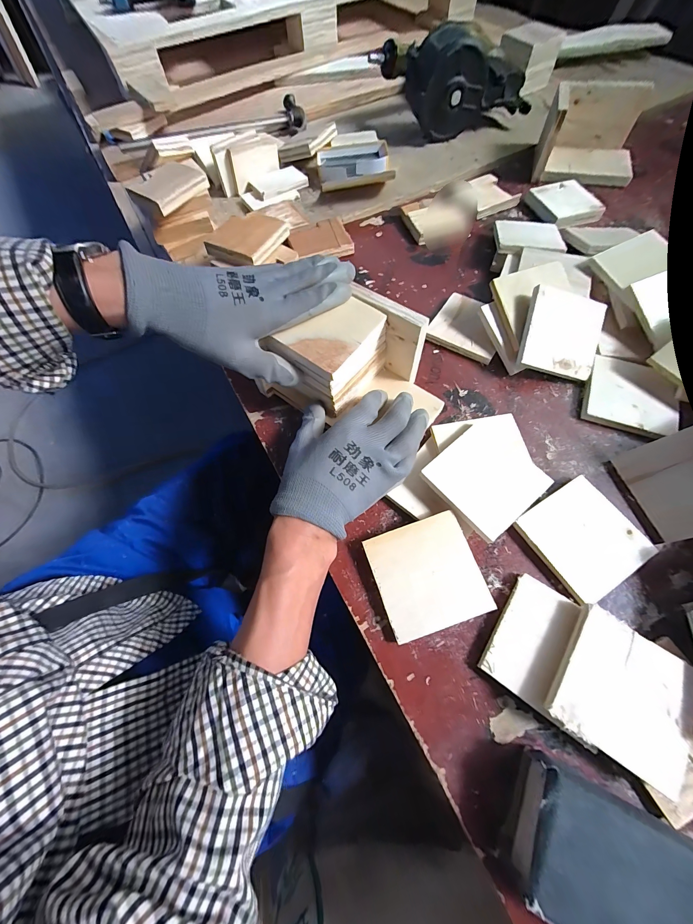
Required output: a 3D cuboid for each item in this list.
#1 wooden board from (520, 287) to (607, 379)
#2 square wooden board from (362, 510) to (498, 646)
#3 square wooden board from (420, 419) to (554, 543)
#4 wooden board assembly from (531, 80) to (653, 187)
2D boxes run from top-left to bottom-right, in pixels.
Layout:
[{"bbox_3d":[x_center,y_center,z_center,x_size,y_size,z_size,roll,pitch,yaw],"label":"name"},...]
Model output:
[{"bbox_3d":[0.252,-0.150,0.363,0.089,0.009,0.092,11,92,-5],"label":"wooden board"},{"bbox_3d":[0.072,0.100,0.279,0.090,0.004,0.089,-20,72,0],"label":"square wooden board"},{"bbox_3d":[0.136,0.014,0.303,0.093,0.007,0.090,-36,71,-16],"label":"square wooden board"},{"bbox_3d":[0.423,-0.561,0.530,0.160,0.078,0.137,15,69,8],"label":"wooden board assembly"}]

